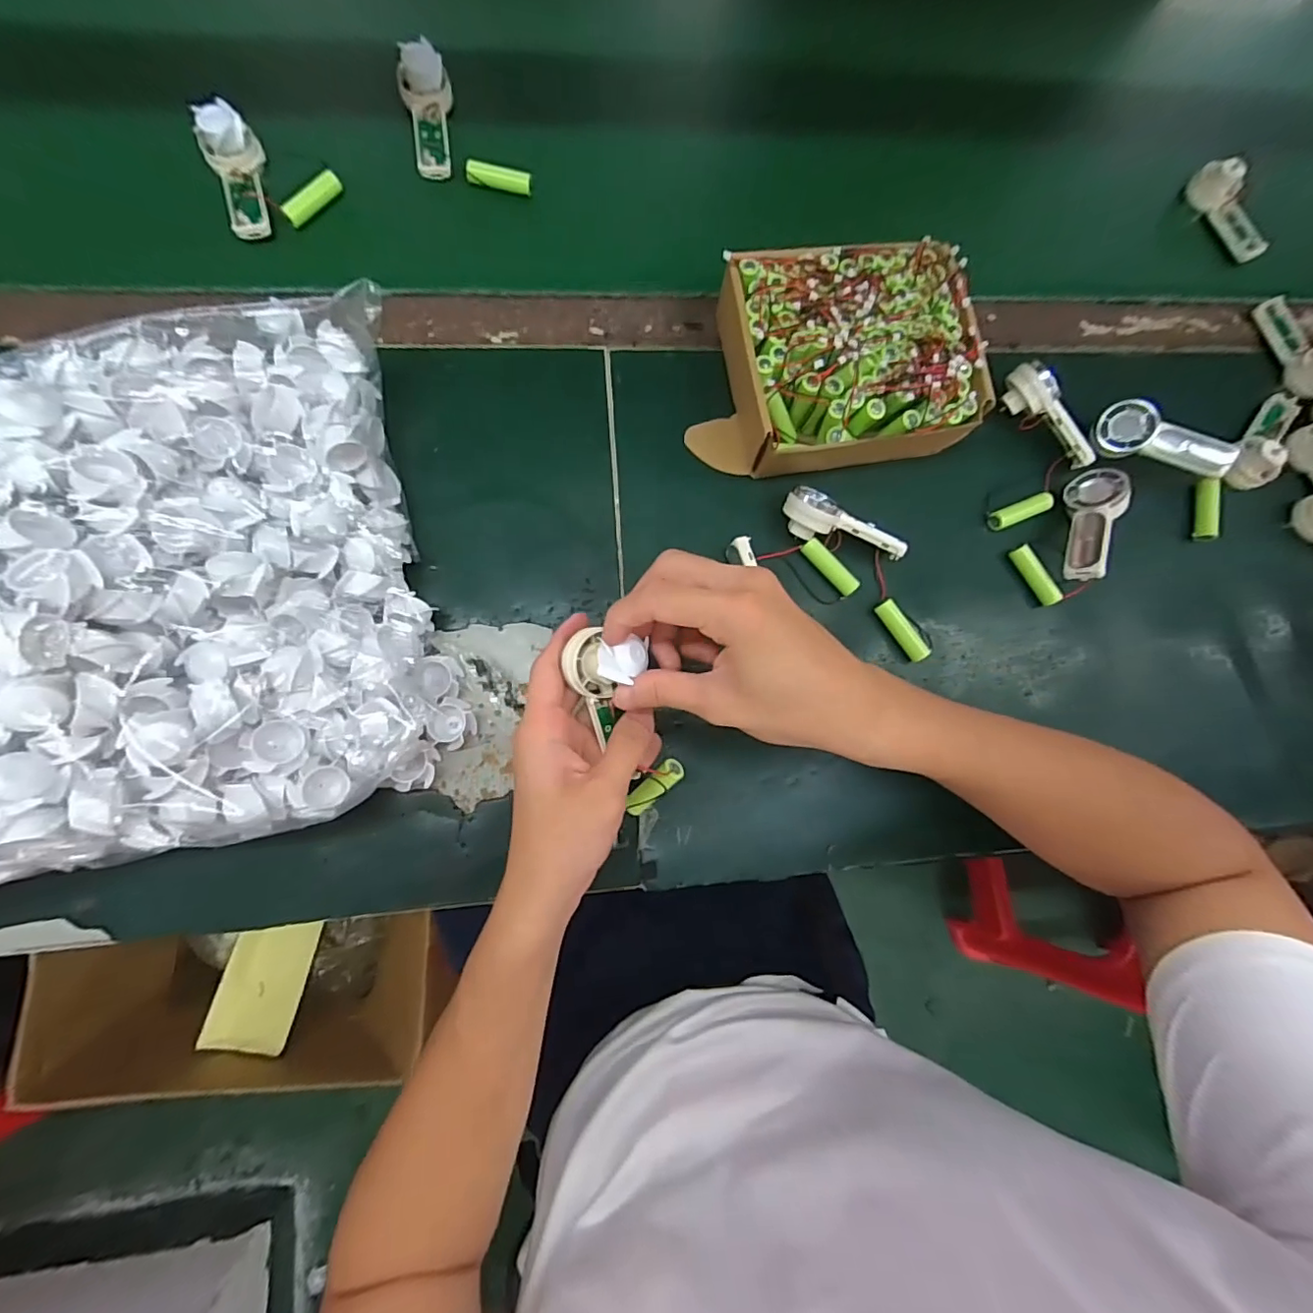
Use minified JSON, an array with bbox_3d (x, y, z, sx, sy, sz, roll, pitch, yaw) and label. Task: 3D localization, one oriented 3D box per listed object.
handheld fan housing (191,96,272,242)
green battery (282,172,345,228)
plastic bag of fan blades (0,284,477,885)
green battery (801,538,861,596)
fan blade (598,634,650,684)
[{"bbox_3d":[-0.306,-0.354,0.407,0.036,0.027,0.085,-21,86,-9],"label":"handheld fan housing"},{"bbox_3d":[-0.263,-0.350,0.426,0.011,0.014,0.051,38,80,-2],"label":"green battery"},{"bbox_3d":[-0.303,-0.038,0.306,0.335,0.129,0.312,-13,85,-9],"label":"plastic bag of fan blades"},{"bbox_3d":[0.130,-0.067,0.420,0.013,0.014,0.052,-44,90,-10],"label":"green battery"},{"bbox_3d":[-0.017,0.002,0.294,0.028,0.018,0.023,-4,84,-8],"label":"fan blade"}]

